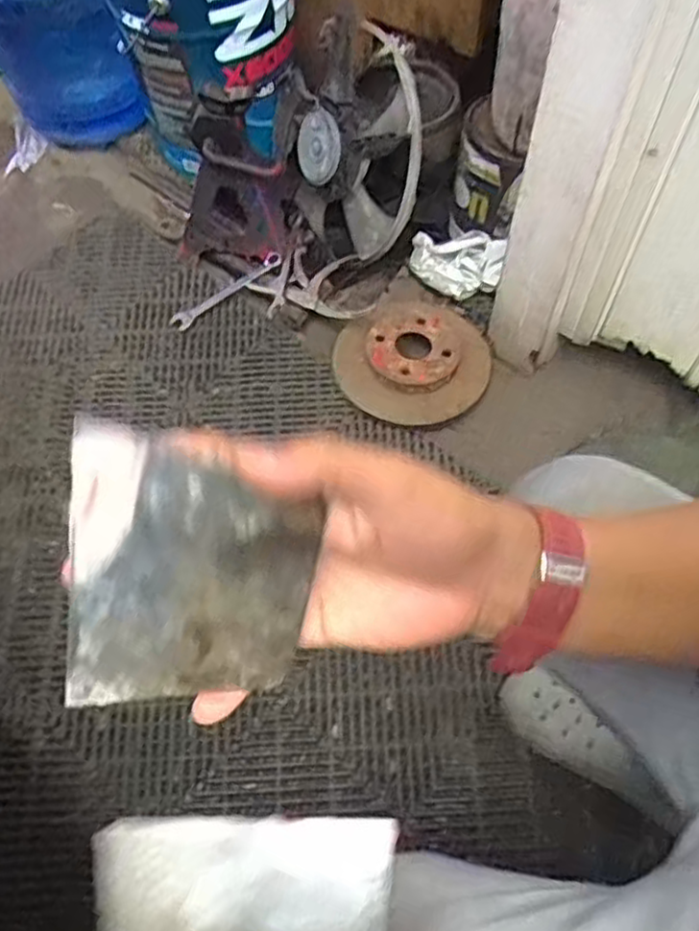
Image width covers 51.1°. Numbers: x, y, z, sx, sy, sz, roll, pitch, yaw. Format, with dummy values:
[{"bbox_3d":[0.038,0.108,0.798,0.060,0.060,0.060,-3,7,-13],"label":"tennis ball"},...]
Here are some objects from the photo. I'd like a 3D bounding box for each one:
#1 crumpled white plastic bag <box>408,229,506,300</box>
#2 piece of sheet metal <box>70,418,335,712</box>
[{"bbox_3d":[0.165,-0.312,1.116,0.144,0.068,0.078,32,68,17],"label":"crumpled white plastic bag"},{"bbox_3d":[-0.065,0.049,0.308,0.097,0.134,0.007,6,31,-14],"label":"piece of sheet metal"}]

